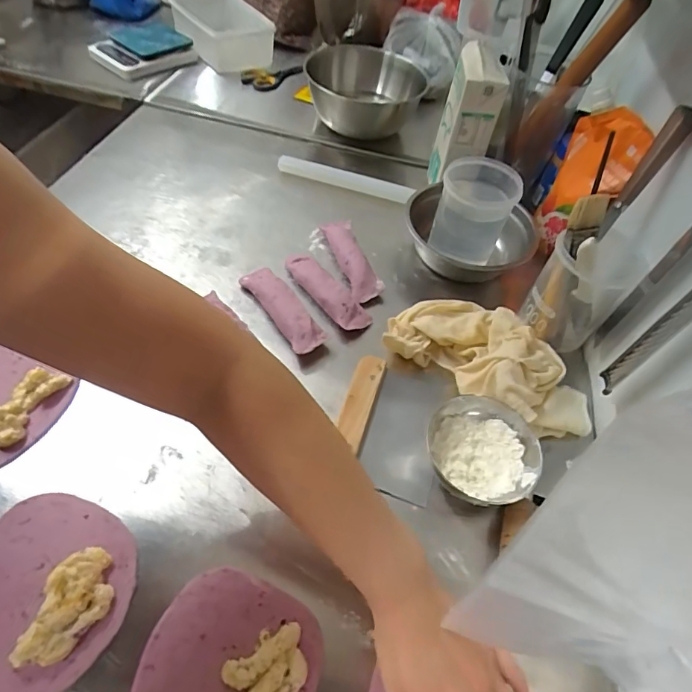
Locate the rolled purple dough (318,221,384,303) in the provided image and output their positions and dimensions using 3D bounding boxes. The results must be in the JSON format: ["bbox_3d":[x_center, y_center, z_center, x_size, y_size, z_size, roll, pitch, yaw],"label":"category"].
[{"bbox_3d":[0.009,-0.125,0.636,0.044,0.023,0.152,-10,55,-14],"label":"rolled purple dough"}]

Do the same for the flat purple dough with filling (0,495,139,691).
[{"bbox_3d":[-0.255,0.203,0.367,0.137,0.026,0.147,3,53,-5],"label":"flat purple dough with filling"}]

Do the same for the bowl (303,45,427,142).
[{"bbox_3d":[0.029,-0.454,0.818,0.208,0.094,0.239,12,53,2],"label":"bowl"}]

